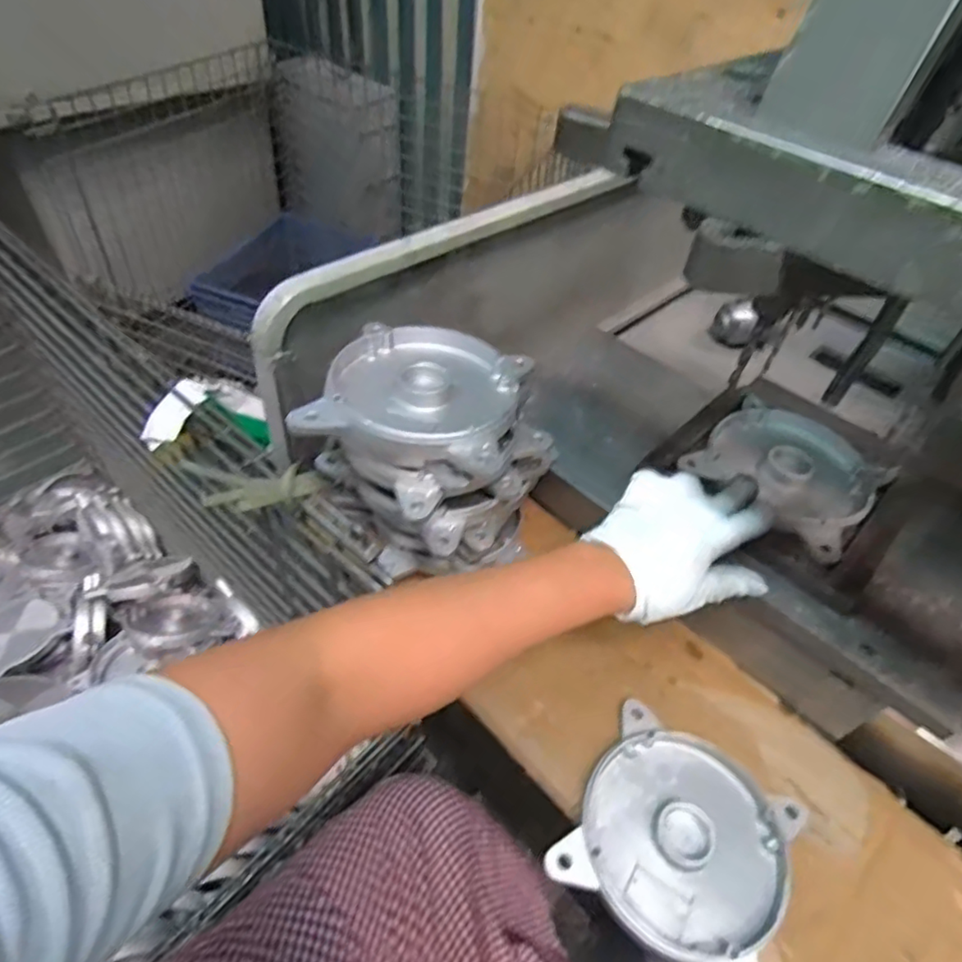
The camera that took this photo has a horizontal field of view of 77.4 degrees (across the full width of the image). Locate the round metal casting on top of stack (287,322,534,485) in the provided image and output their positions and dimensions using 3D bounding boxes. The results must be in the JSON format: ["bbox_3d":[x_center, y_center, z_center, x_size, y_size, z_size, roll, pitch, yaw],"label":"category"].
[{"bbox_3d":[-0.042,-0.067,0.460,0.141,0.036,0.146,3,48,-3],"label":"round metal casting on top of stack"}]

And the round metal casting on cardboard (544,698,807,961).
[{"bbox_3d":[0.142,0.254,0.426,0.140,0.025,0.138,29,52,19],"label":"round metal casting on cardboard"}]

